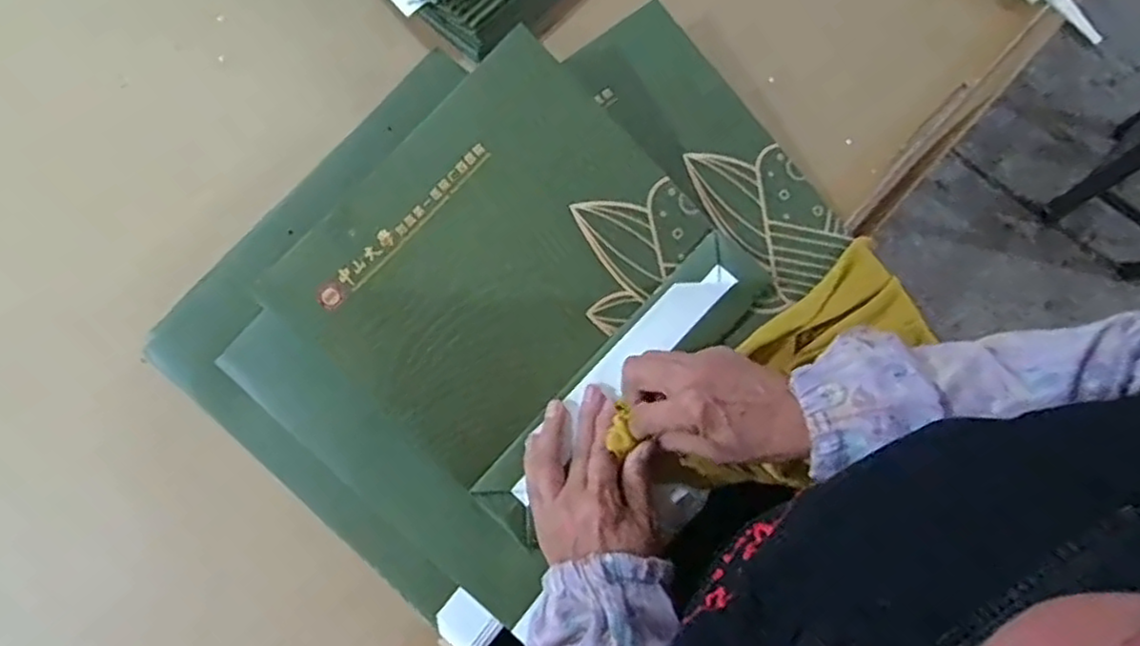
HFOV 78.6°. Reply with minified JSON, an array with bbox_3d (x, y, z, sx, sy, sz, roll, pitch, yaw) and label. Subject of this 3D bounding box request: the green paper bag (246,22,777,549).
[{"bbox_3d":[-0.041,-0.030,0.506,0.246,0.035,0.264,45,87,-7],"label":"green paper bag"}]

